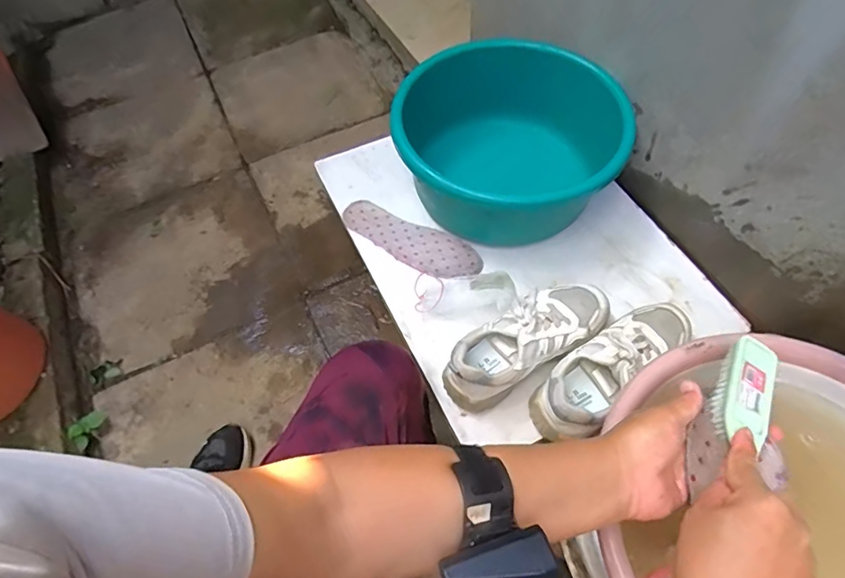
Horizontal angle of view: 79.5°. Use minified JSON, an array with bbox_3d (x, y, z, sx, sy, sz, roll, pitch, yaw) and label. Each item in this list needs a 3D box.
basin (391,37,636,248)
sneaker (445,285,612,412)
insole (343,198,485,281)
[{"bbox_3d":[0.135,-0.211,0.820,0.333,0.200,0.276,2,60,6],"label":"basin"},{"bbox_3d":[0.138,0.060,0.661,0.249,0.090,0.088,-33,63,-15],"label":"sneaker"},{"bbox_3d":[-0.020,-0.077,0.811,0.239,0.011,0.078,25,65,17],"label":"insole"}]

